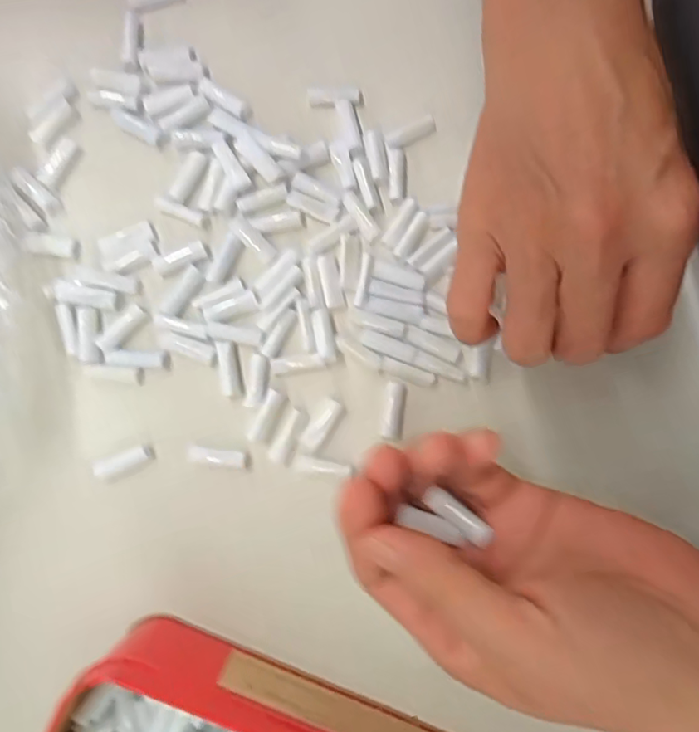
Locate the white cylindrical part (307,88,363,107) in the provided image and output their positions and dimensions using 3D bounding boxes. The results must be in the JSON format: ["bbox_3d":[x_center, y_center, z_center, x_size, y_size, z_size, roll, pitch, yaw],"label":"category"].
[{"bbox_3d":[-0.007,-0.134,0.271,0.027,0.006,0.007,-1,84,1],"label":"white cylindrical part"}]

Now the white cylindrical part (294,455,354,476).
[{"bbox_3d":[-0.012,0.047,0.254,0.027,0.004,0.007,8,84,2],"label":"white cylindrical part"}]

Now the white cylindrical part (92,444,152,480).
[{"bbox_3d":[-0.106,0.045,0.255,0.025,0.006,0.008,-23,84,-1],"label":"white cylindrical part"}]

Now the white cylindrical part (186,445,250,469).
[{"bbox_3d":[-0.061,0.042,0.255,0.028,0.005,0.008,8,84,2],"label":"white cylindrical part"}]

